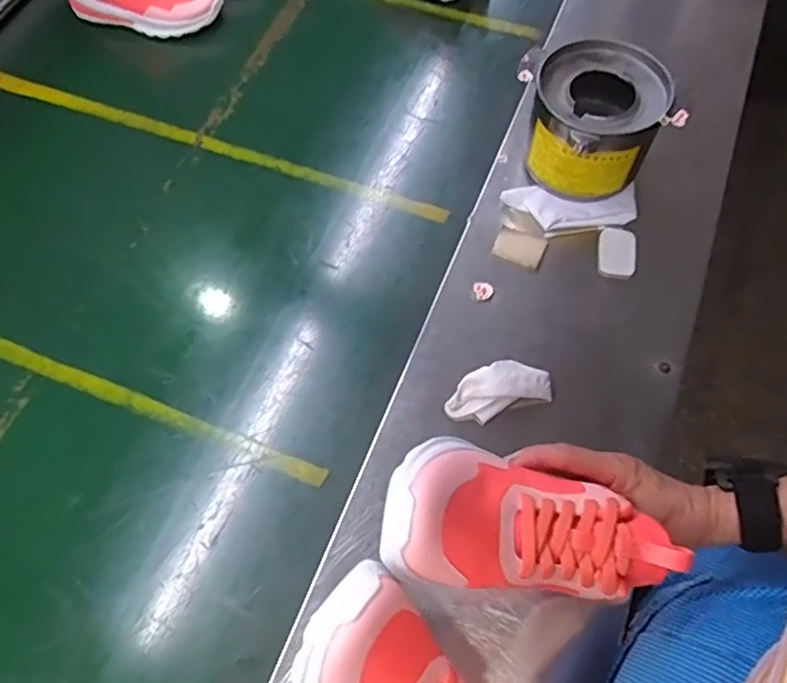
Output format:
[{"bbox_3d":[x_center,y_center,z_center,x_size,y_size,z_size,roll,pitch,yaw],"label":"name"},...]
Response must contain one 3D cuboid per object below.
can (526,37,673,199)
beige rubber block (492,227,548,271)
[{"bbox_3d":[0.226,-0.248,0.697,0.136,0.112,0.146,0,65,1],"label":"can"},{"bbox_3d":[0.146,-0.110,0.698,0.057,0.004,0.043,25,68,12],"label":"beige rubber block"}]

